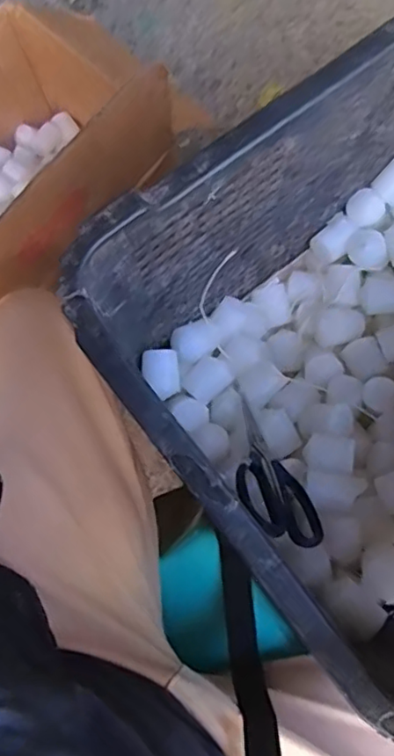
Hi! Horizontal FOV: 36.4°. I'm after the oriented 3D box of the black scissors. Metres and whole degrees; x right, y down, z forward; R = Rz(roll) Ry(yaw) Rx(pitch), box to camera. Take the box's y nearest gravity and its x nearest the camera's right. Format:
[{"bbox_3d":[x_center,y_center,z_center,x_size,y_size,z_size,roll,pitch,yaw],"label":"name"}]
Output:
[{"bbox_3d":[0.058,0.072,0.538,0.069,0.012,0.179,6,40,-25],"label":"black scissors"}]

